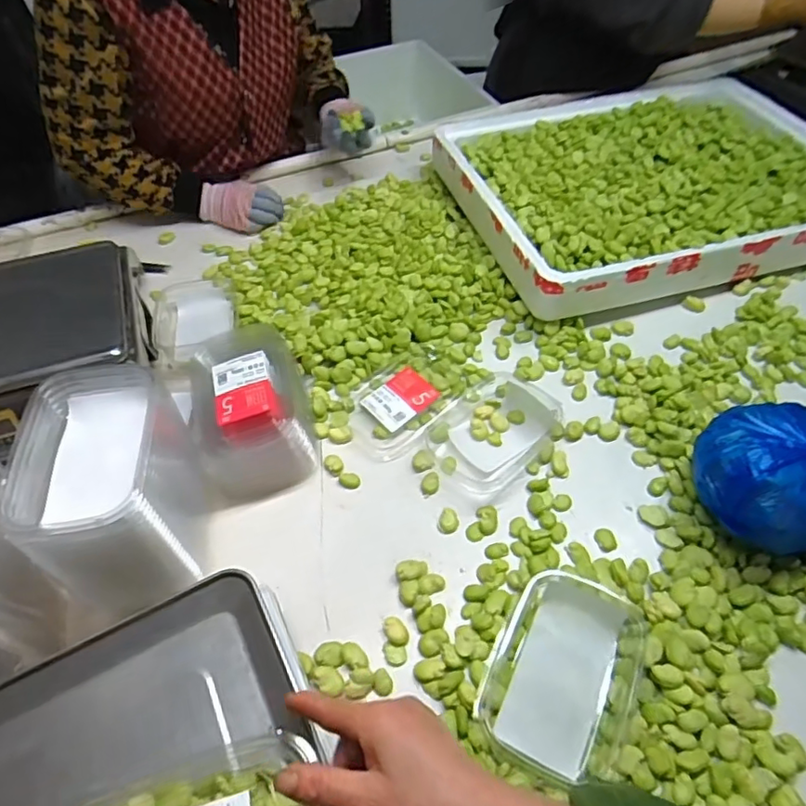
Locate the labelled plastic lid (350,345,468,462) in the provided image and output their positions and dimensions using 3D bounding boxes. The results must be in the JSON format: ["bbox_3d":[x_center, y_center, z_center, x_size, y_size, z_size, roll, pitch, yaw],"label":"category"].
[{"bbox_3d":[0.004,-0.009,0.720,0.160,0.014,0.112,-34,57,-23],"label":"labelled plastic lid"}]

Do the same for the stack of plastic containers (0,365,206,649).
[{"bbox_3d":[-0.261,0.078,0.541,0.110,0.161,0.173,-9,51,-4],"label":"stack of plastic containers"}]

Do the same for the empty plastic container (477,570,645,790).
[{"bbox_3d":[0.138,0.229,0.501,0.115,0.037,0.160,23,55,19],"label":"empty plastic container"}]

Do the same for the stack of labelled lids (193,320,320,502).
[{"bbox_3d":[-0.172,0.000,0.668,0.121,0.092,0.182,-14,52,-9],"label":"stack of labelled lids"}]

